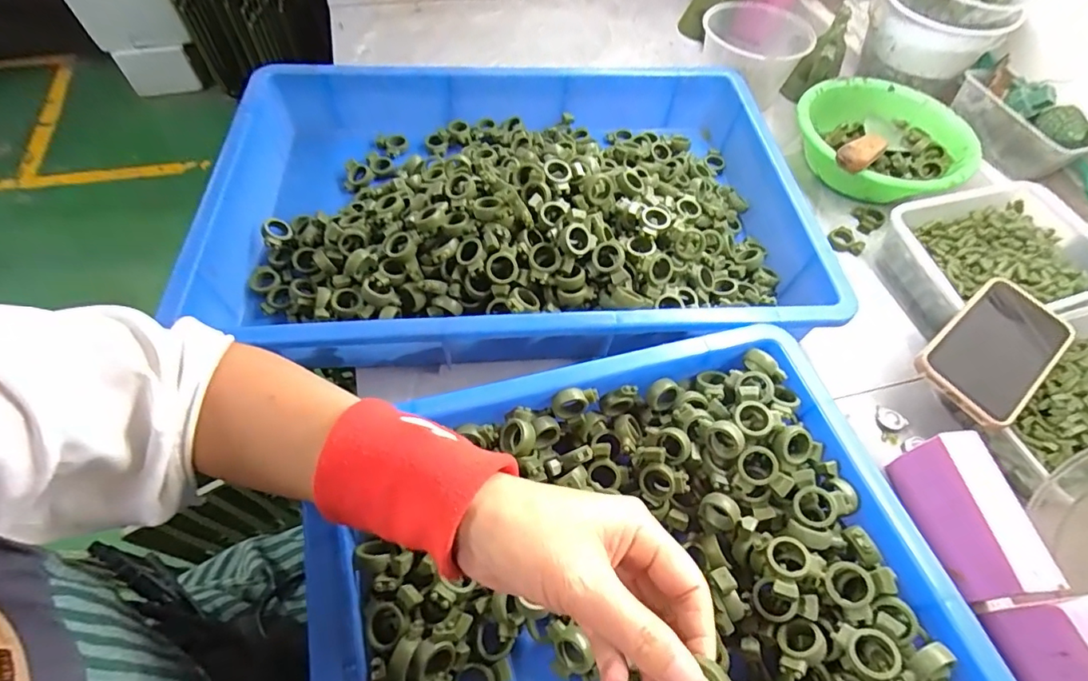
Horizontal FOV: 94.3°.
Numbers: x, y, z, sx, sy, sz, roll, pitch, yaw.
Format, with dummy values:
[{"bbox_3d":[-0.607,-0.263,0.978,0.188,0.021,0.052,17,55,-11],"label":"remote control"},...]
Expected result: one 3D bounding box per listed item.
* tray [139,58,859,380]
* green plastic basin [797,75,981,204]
[{"bbox_3d":[-0.029,-0.146,0.517,0.555,0.094,0.365,-2,58,-5],"label":"tray"},{"bbox_3d":[0.414,-0.248,0.614,0.201,0.071,0.201,1,58,-2],"label":"green plastic basin"}]

